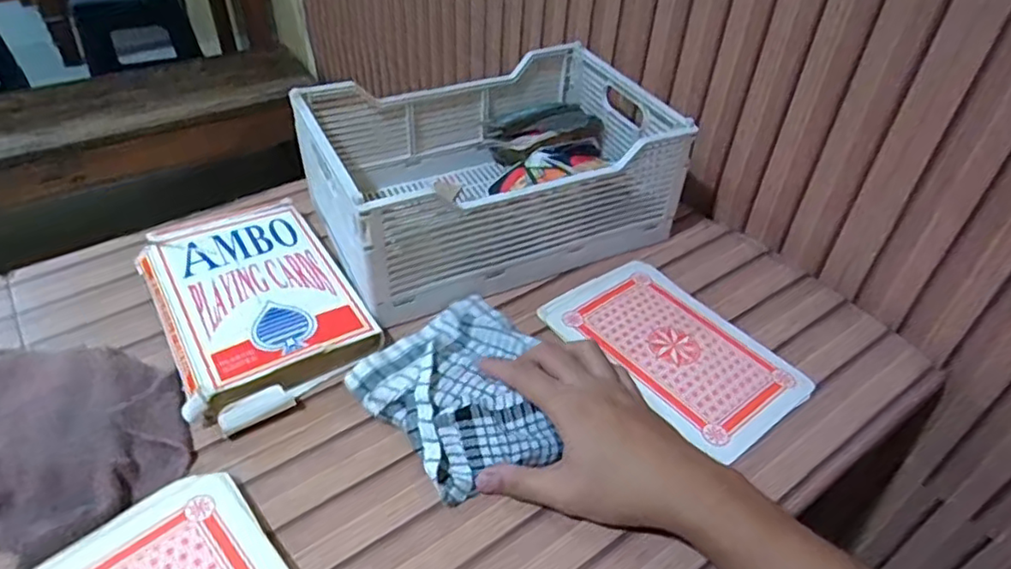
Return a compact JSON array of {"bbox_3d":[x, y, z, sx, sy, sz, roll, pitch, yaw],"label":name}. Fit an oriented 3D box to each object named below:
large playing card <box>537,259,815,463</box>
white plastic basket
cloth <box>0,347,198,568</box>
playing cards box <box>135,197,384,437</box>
[{"bbox_3d":[0.136,0.049,0.515,0.121,0.006,0.191,-27,50,-29],"label":"large playing card"},{"bbox_3d":[-0.014,-0.109,0.594,0.300,0.117,0.205,-17,46,-21],"label":"white plastic basket"},{"bbox_3d":[-0.327,0.099,0.416,0.226,0.028,0.149,5,42,2],"label":"cloth"},{"bbox_3d":[-0.204,0.010,0.517,0.140,0.022,0.222,-24,49,-26],"label":"playing cards box"}]

